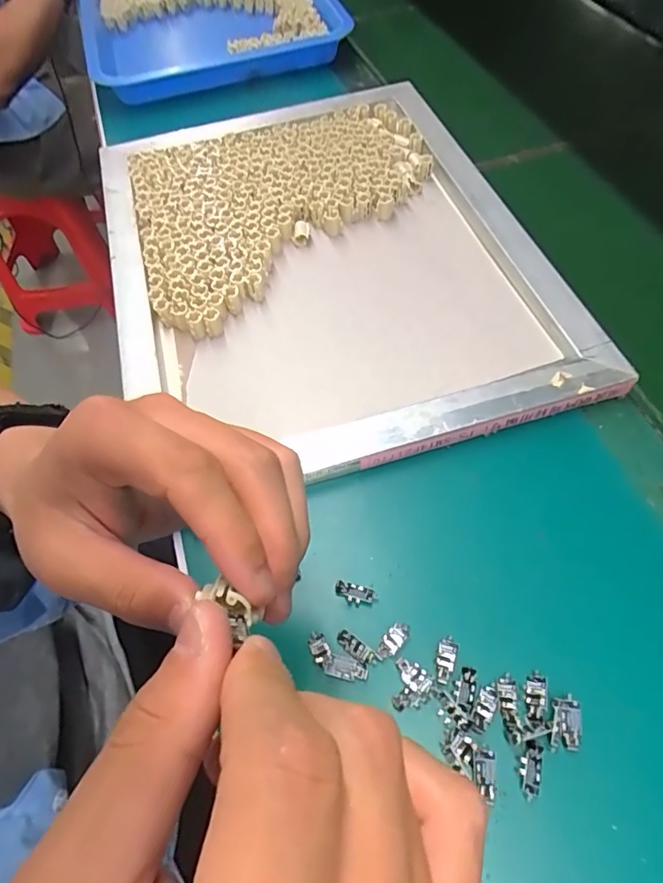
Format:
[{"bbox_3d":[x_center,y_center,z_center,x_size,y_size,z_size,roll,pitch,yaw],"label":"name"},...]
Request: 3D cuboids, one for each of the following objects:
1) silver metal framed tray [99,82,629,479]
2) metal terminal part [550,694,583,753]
[{"bbox_3d":[-0.019,-0.183,0.489,0.363,0.061,0.480,-15,59,-6],"label":"silver metal framed tray"},{"bbox_3d":[0.126,0.152,0.275,0.016,0.007,0.027,11,60,9],"label":"metal terminal part"}]

